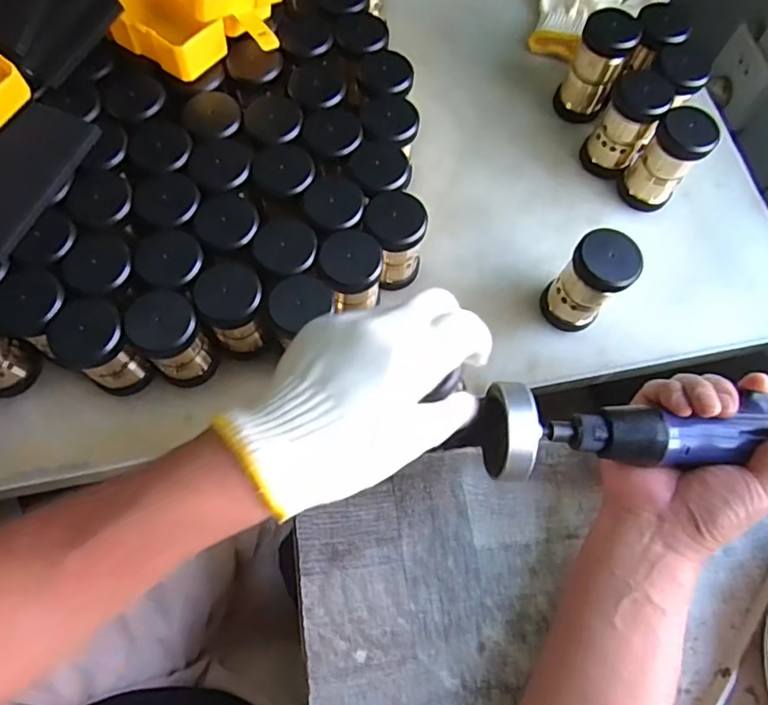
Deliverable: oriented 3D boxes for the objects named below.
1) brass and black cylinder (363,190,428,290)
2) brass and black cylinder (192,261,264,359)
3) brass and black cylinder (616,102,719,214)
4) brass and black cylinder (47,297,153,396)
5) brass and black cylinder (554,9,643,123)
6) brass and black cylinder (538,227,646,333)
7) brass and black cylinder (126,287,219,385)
[{"bbox_3d":[0.007,-0.084,0.426,0.044,0.072,0.045,1,70,-2],"label":"brass and black cylinder"},{"bbox_3d":[-0.106,-0.029,0.396,0.041,0.066,0.047,-23,73,-11],"label":"brass and black cylinder"},{"bbox_3d":[0.235,-0.159,0.462,0.043,0.085,0.036,39,73,11],"label":"brass and black cylinder"},{"bbox_3d":[-0.193,-0.001,0.386,0.042,0.075,0.044,1,70,-2],"label":"brass and black cylinder"},{"bbox_3d":[0.187,-0.253,0.491,0.044,0.084,0.037,14,70,2],"label":"brass and black cylinder"},{"bbox_3d":[0.153,-0.051,0.417,0.044,0.088,0.040,1,70,-2],"label":"brass and black cylinder"},{"bbox_3d":[-0.147,-0.009,0.390,0.042,0.075,0.046,1,70,-2],"label":"brass and black cylinder"}]

